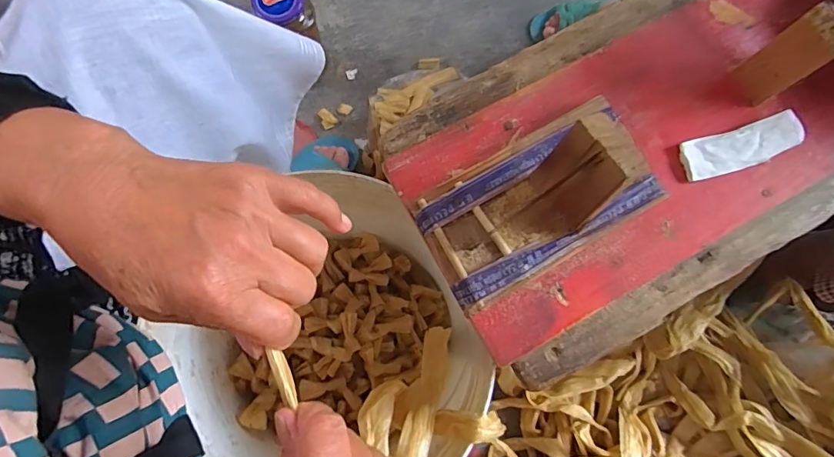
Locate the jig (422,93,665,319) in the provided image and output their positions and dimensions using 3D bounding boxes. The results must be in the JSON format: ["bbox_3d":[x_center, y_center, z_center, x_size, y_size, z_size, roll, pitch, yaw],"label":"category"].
[{"bbox_3d":[0.082,-0.025,0.296,0.159,0.081,0.085,-29,80,-7],"label":"jig"}]

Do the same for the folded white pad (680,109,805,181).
[{"bbox_3d":[0.238,-0.060,0.349,0.086,0.004,0.030,-18,79,2],"label":"folded white pad"}]

